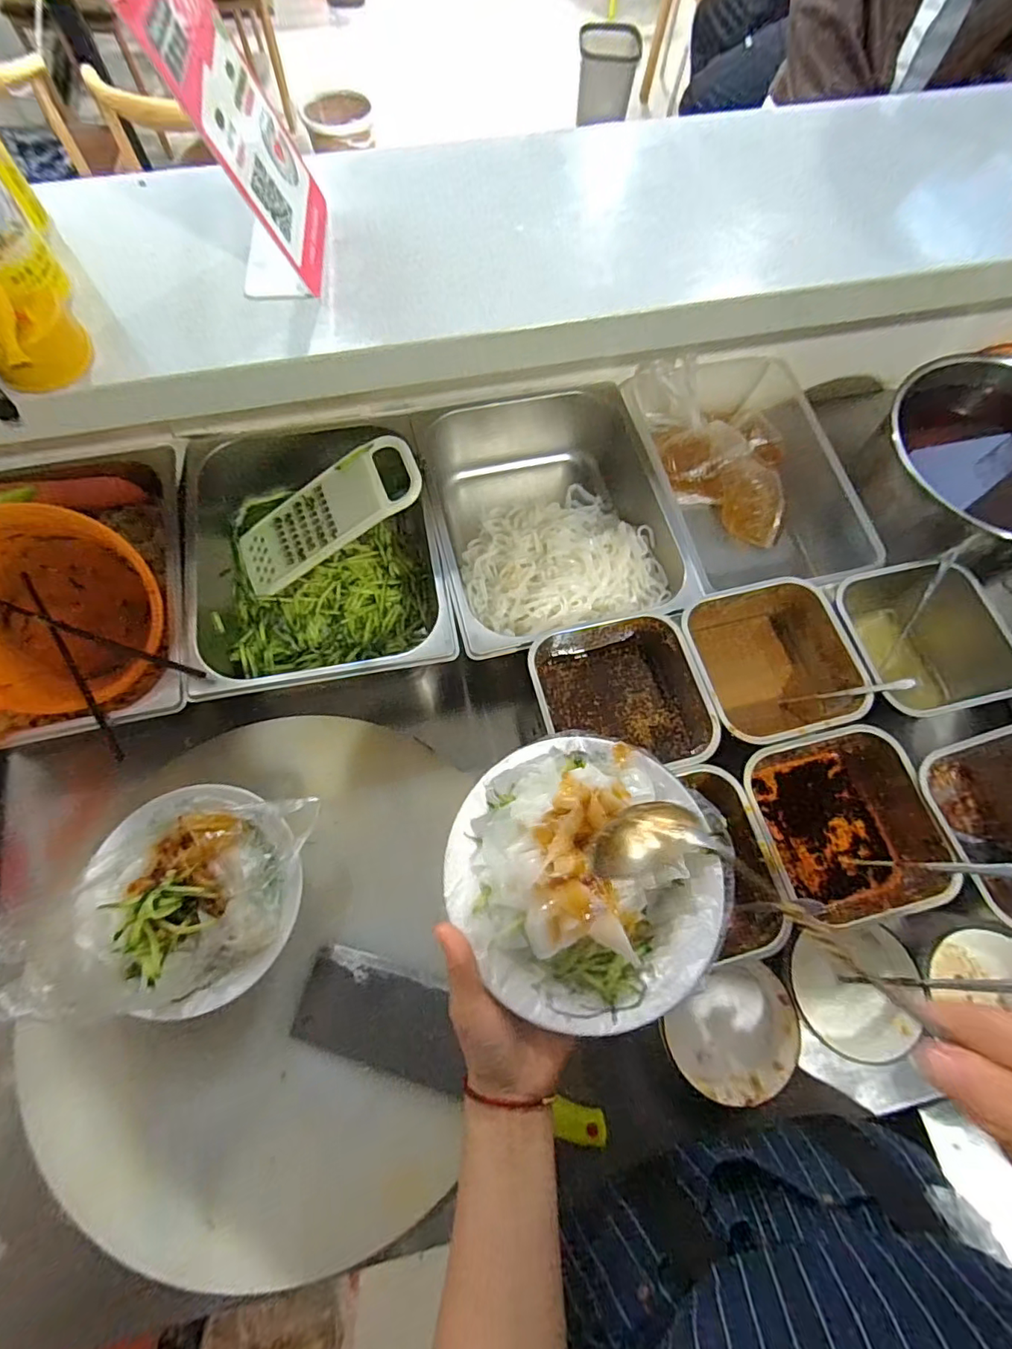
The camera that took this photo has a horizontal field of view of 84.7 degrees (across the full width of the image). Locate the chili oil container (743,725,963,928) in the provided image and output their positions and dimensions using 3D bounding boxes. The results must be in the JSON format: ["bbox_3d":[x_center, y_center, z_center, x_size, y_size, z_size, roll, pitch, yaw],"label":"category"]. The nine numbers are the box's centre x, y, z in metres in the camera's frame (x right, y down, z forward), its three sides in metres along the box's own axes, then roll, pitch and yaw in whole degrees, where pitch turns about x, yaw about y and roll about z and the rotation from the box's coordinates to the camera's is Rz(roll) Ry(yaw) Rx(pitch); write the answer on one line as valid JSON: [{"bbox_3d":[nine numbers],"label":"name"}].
[{"bbox_3d":[0.299,0.139,0.515,0.156,0.069,0.155,-10,69,-5],"label":"chili oil container"}]

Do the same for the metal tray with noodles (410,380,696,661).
[{"bbox_3d":[0.048,-0.176,0.661,0.256,0.105,0.319,-13,69,-6],"label":"metal tray with noodles"}]

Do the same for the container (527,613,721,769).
[{"bbox_3d":[0.108,0.024,0.548,0.155,0.072,0.151,-12,69,-6],"label":"container"}]

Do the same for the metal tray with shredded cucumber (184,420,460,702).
[{"bbox_3d":[-0.208,-0.135,0.622,0.257,0.106,0.336,-12,69,-6],"label":"metal tray with shredded cucumber"}]

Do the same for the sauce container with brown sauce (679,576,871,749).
[{"bbox_3d":[0.264,-0.005,0.574,0.158,0.077,0.158,-13,69,-6],"label":"sauce container with brown sauce"}]

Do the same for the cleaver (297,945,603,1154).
[{"bbox_3d":[-0.050,0.324,0.490,0.277,0.028,0.079,16,69,5],"label":"cleaver"}]

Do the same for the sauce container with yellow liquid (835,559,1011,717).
[{"bbox_3d":[0.424,-0.033,0.607,0.159,0.112,0.168,-13,69,-6],"label":"sauce container with yellow liquid"}]

